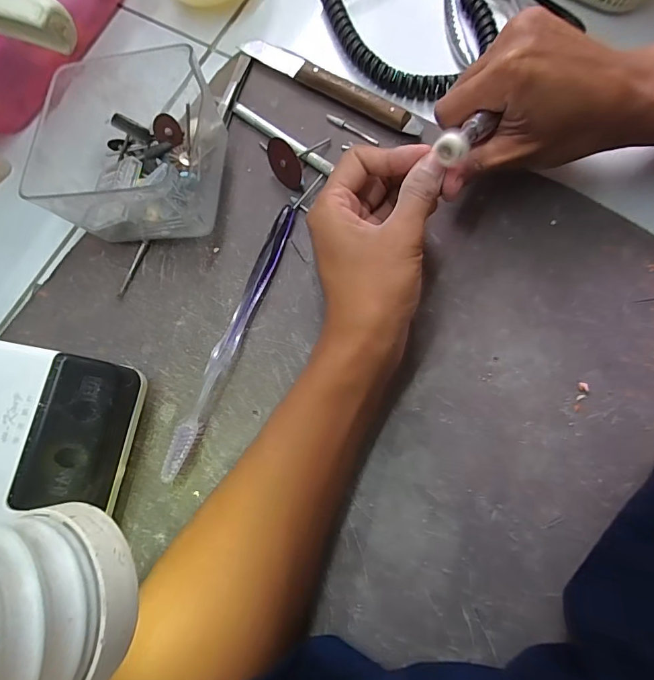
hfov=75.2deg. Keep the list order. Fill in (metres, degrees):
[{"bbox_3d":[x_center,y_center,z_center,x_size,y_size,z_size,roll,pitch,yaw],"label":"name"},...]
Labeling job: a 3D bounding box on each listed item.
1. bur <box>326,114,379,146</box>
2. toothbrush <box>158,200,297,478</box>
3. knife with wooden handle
[{"bbox_3d":[0.018,-0.154,0.310,0.042,0.004,0.005,32,80,8],"label":"bur"},{"bbox_3d":[-0.059,-0.004,0.269,0.014,0.017,0.183,19,78,6],"label":"toothbrush"},{"bbox_3d":[0.003,-0.190,0.313,0.150,0.011,0.019,31,80,8],"label":"knife with wooden handle"}]

